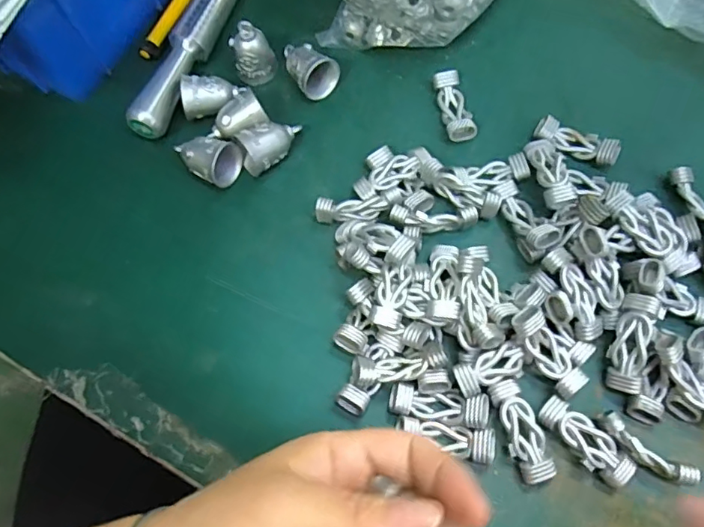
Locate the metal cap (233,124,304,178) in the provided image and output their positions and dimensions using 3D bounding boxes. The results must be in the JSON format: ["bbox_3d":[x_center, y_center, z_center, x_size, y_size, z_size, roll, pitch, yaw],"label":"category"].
[{"bbox_3d":[-0.048,-0.069,0.301,0.021,0.024,0.037,37,76,14],"label":"metal cap"}]

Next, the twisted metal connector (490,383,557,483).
[{"bbox_3d":[0.078,0.078,0.251,0.017,0.010,0.045,-16,71,-3],"label":"twisted metal connector"}]

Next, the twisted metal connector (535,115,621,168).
[{"bbox_3d":[0.125,-0.068,0.302,0.045,0.012,0.017,27,74,11],"label":"twisted metal connector"}]

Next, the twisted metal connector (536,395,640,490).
[{"bbox_3d":[0.107,0.082,0.249,0.017,0.011,0.046,-42,74,-11],"label":"twisted metal connector"}]

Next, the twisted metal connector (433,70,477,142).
[{"bbox_3d":[0.059,-0.091,0.312,0.017,0.010,0.044,-10,70,-1],"label":"twisted metal connector"}]

